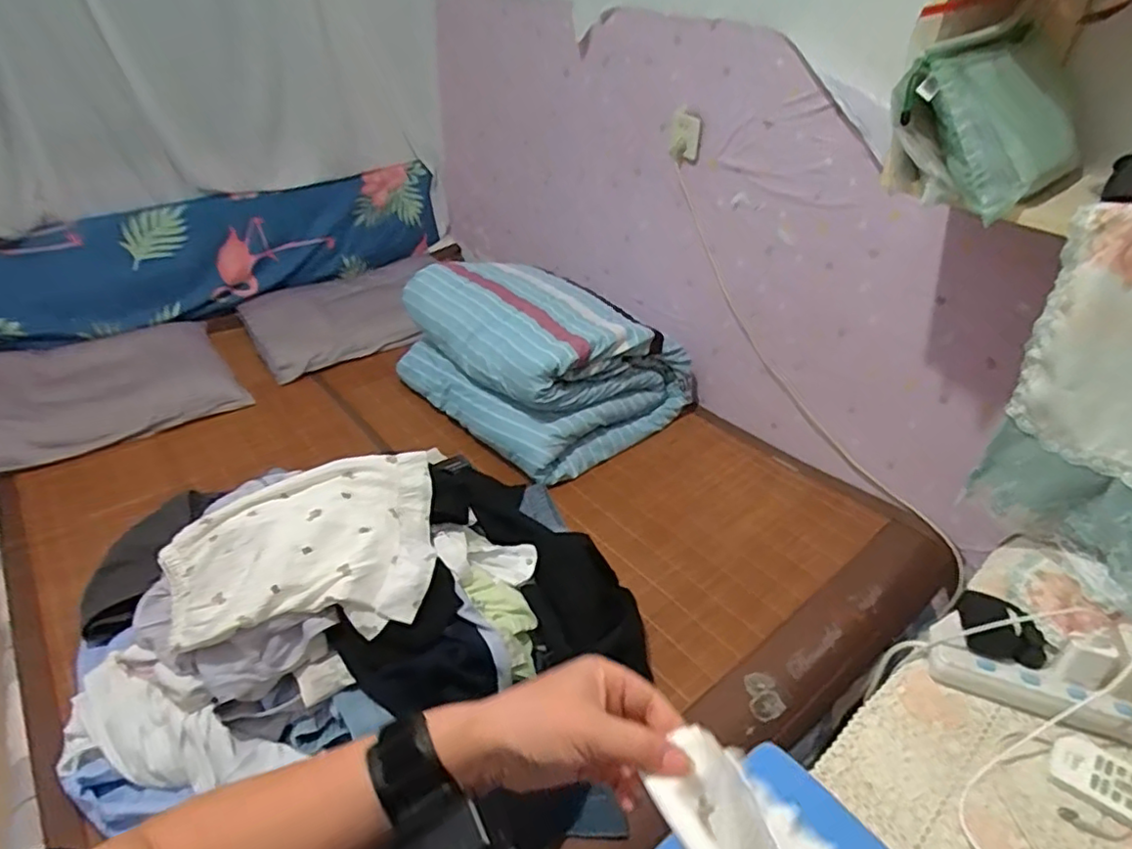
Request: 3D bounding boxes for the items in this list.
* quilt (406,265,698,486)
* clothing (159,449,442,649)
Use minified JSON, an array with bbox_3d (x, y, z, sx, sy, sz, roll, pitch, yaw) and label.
[{"bbox_3d":[-0.074,-0.191,1.646,0.484,0.309,0.644,-26,45,-33],"label":"quilt"},{"bbox_3d":[-0.390,0.179,0.915,0.368,0.095,0.256,-6,37,-10],"label":"clothing"}]

